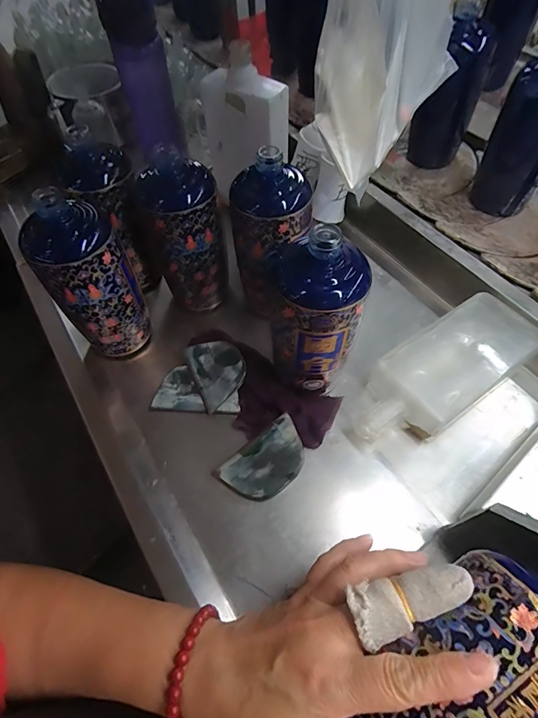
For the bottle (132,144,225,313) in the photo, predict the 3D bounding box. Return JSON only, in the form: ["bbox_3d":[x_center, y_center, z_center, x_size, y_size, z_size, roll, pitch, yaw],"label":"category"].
[{"bbox_3d":[-0.094,-0.138,0.435,0.083,0.166,0.080,-21,61,-8],"label":"bottle"}]

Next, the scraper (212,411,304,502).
[{"bbox_3d":[-0.002,0.103,0.373,0.088,0.018,0.054,-36,64,-16],"label":"scraper"}]

